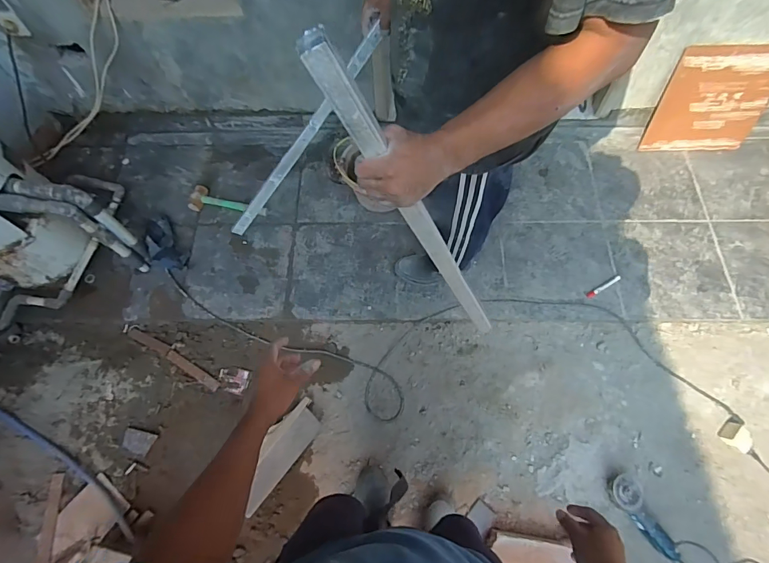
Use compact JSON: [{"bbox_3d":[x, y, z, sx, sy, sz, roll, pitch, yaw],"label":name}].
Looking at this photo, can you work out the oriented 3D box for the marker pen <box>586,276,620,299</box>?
[{"bbox_3d":[0.782,0.019,1.490,0.145,0.014,0.021,-29,67,-11],"label":"marker pen"}]

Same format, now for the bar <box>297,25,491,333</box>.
[{"bbox_3d":[0.093,-0.057,0.728,0.030,0.816,0.042,-8,63,22],"label":"bar"}]

